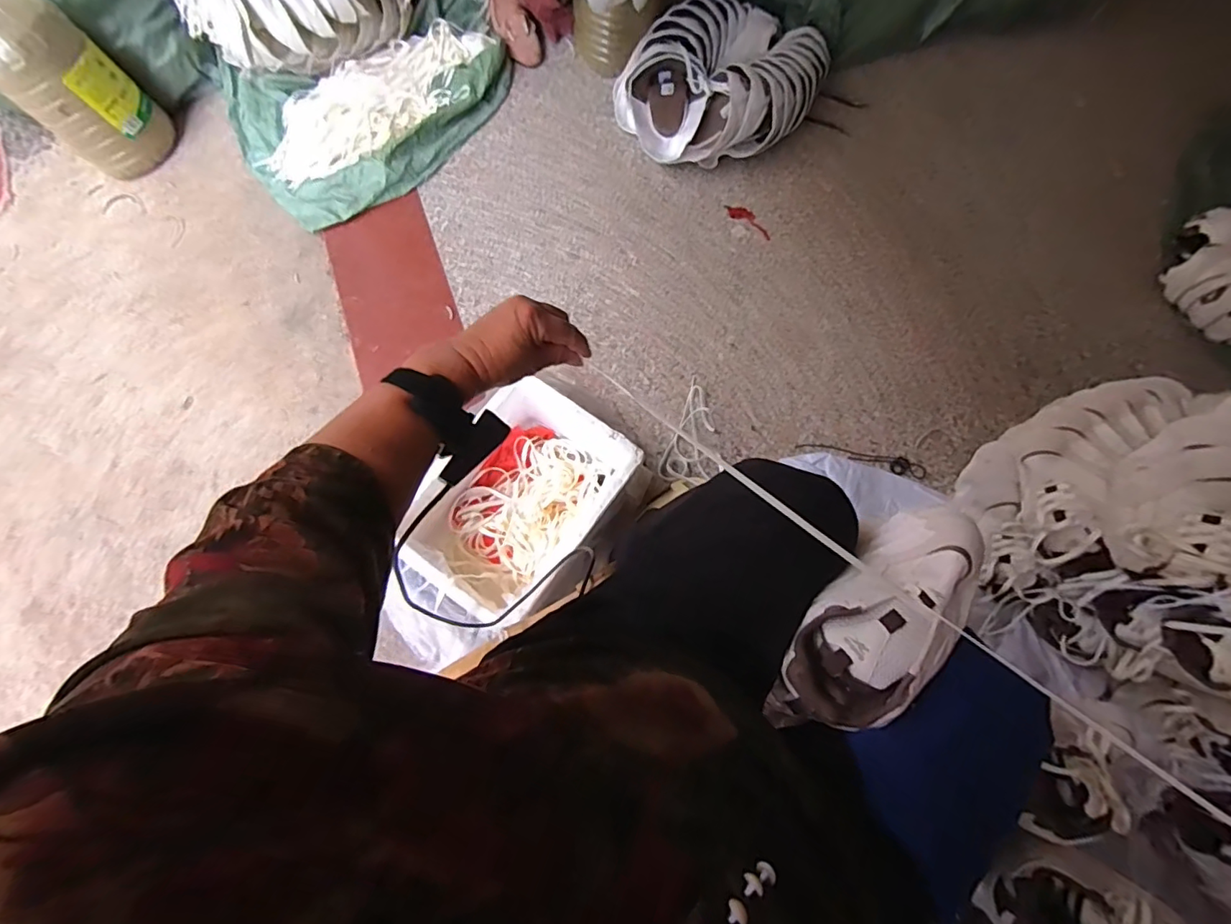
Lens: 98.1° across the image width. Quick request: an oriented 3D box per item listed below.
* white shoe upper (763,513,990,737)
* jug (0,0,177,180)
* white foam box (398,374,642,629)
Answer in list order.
[{"bbox_3d":[0.249,0.151,0.509,0.112,0.102,0.256,43,79,9],"label":"white shoe upper"},{"bbox_3d":[-1.155,-0.805,1.120,0.209,0.389,0.140,-17,73,-8],"label":"jug"},{"bbox_3d":[-0.138,0.055,0.864,0.260,0.159,0.355,31,73,9],"label":"white foam box"}]

